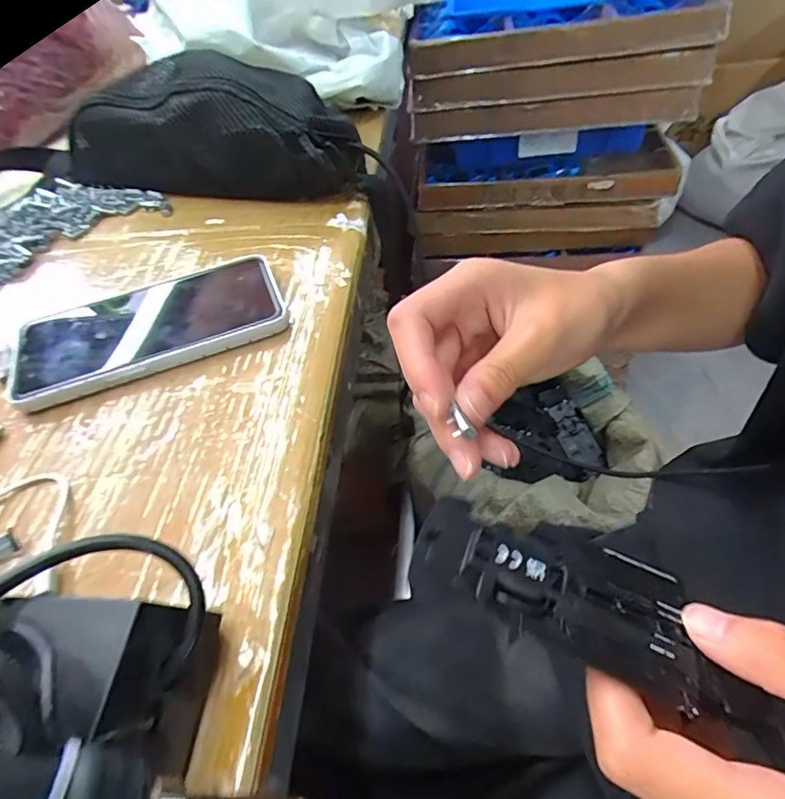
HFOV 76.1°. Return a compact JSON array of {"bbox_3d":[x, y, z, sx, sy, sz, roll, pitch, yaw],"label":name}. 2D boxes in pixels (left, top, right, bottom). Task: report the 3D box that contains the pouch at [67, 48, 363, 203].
[{"bbox_3d":[-0.157,-0.261,0.458,0.283,0.082,0.151,13,53,15],"label":"pouch"}]

